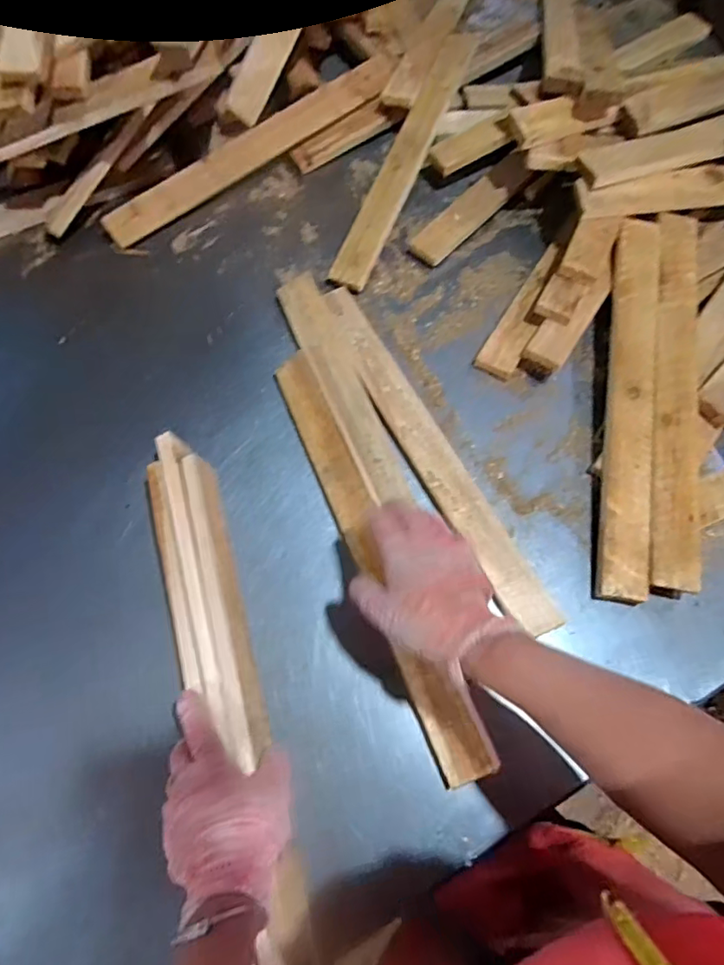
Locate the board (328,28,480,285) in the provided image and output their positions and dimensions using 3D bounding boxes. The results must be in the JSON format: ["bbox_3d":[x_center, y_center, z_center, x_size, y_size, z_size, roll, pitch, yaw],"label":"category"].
[{"bbox_3d":[0.073,-0.514,0.833,0.061,0.020,0.548,17,71,14],"label":"board"}]

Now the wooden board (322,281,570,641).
[{"bbox_3d":[0.075,-0.046,0.655,0.052,0.024,0.486,-26,70,-12],"label":"wooden board"}]

